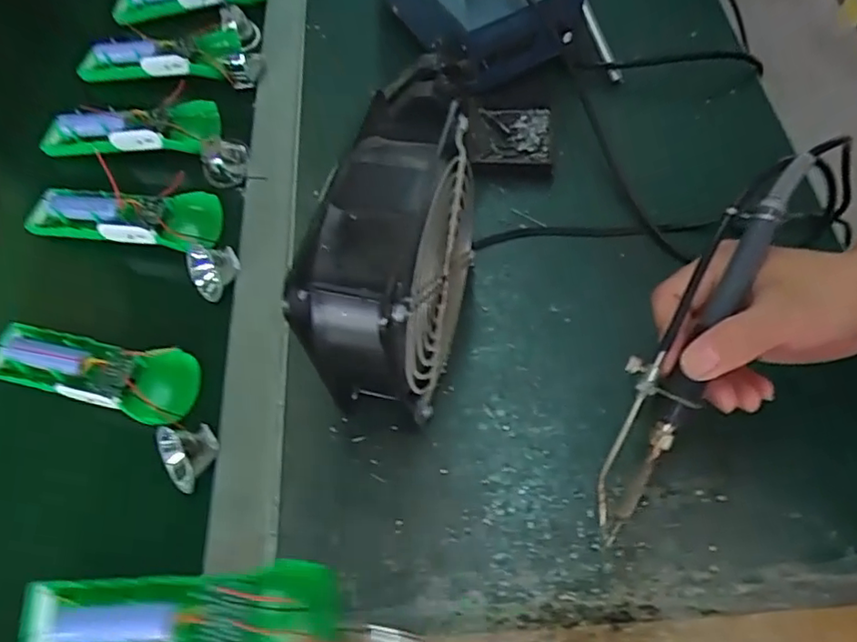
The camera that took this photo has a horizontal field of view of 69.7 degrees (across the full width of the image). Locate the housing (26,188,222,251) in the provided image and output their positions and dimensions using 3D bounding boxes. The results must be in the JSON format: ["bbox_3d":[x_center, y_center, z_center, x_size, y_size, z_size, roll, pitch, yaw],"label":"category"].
[{"bbox_3d":[-0.229,-0.080,0.456,0.139,0.024,0.043,2,61,8],"label":"housing"}]

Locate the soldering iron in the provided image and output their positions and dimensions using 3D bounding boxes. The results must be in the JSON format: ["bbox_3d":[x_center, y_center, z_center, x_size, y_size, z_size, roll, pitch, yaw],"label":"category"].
[{"bbox_3d":[0.128,0.010,0.308,0.032,0.018,0.207,27,95,19],"label":"soldering iron"}]

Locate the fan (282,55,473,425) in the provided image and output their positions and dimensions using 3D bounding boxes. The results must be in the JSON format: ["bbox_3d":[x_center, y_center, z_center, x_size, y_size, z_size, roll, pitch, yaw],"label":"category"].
[{"bbox_3d":[-0.015,-0.025,0.356,0.056,0.153,0.133,11,62,13],"label":"fan"}]

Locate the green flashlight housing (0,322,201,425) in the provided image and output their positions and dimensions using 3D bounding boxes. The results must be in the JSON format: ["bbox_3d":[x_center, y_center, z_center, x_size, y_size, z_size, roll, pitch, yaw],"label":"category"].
[{"bbox_3d":[-0.222,0.034,0.410,0.140,0.034,0.046,9,62,12],"label":"green flashlight housing"}]

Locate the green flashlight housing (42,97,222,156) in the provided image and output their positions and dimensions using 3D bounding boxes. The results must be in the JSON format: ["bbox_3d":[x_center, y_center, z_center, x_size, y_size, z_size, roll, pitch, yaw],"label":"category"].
[{"bbox_3d":[-0.240,-0.149,0.497,0.143,0.040,0.029,-6,60,4],"label":"green flashlight housing"}]

